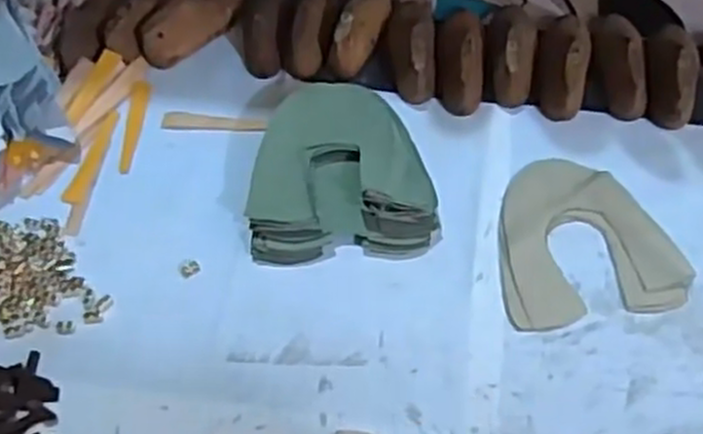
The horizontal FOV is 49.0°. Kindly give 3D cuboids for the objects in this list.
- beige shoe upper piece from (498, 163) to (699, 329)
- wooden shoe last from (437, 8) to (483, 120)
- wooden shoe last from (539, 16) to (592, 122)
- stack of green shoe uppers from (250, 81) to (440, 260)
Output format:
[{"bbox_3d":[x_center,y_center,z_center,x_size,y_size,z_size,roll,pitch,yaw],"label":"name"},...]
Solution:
[{"bbox_3d":[0.212,0.017,0.719,0.163,0.007,0.167,-9,58,-3],"label":"beige shoe upper piece"},{"bbox_3d":[0.115,-0.174,0.813,0.049,0.056,0.133,4,58,5],"label":"wooden shoe last"},{"bbox_3d":[0.220,-0.163,0.797,0.052,0.053,0.132,10,59,9],"label":"wooden shoe last"},{"bbox_3d":[-0.010,-0.047,0.744,0.169,0.047,0.177,-4,58,0],"label":"stack of green shoe uppers"}]

